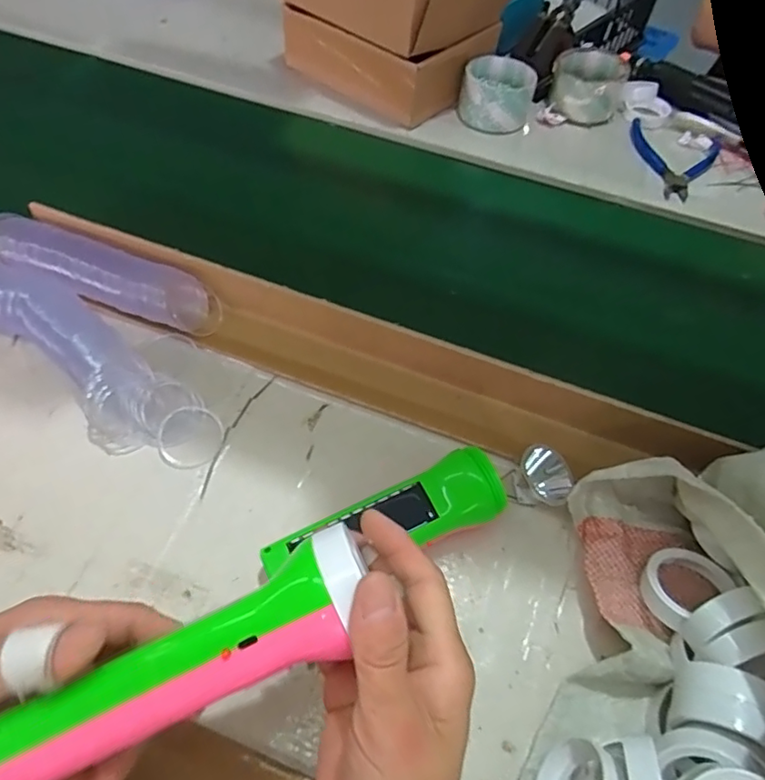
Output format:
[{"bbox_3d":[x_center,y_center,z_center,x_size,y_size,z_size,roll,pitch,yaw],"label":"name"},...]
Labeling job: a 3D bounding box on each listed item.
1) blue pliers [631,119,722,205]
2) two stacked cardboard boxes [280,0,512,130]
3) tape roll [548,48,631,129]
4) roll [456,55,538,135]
[{"bbox_3d":[0.324,-0.268,0.661,0.104,0.010,0.125,29,60,15],"label":"blue pliers"},{"bbox_3d":[0.023,-0.464,0.690,0.227,0.133,0.224,37,62,19],"label":"two stacked cardboard boxes"},{"bbox_3d":[0.251,-0.371,0.702,0.086,0.052,0.090,2,56,-2],"label":"tape roll"},{"bbox_3d":[0.135,-0.352,0.682,0.082,0.052,0.078,2,56,-2],"label":"roll"}]

